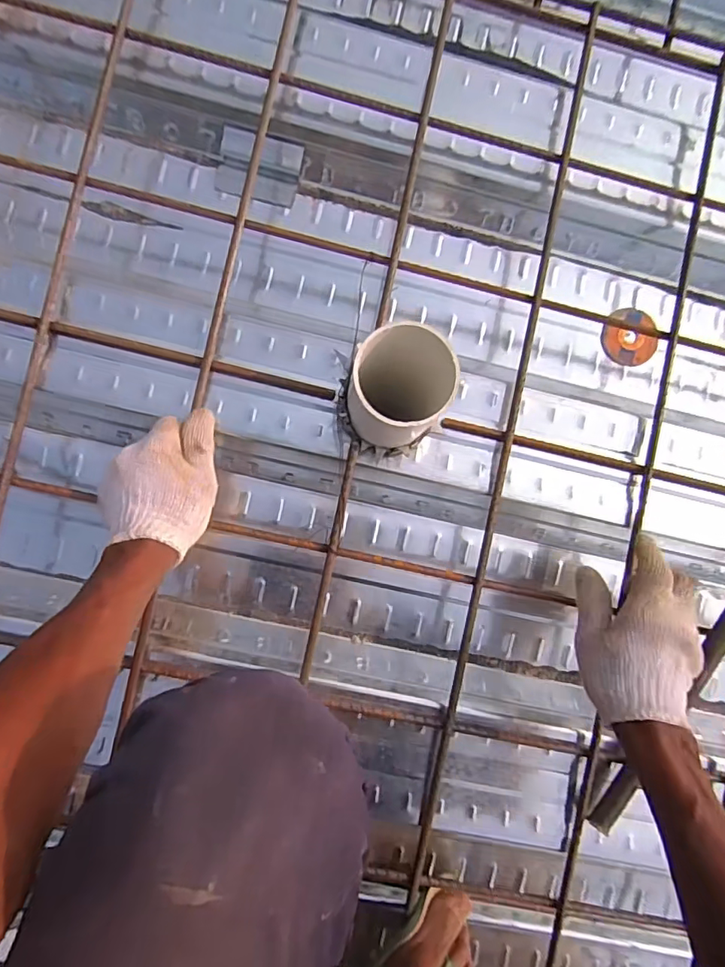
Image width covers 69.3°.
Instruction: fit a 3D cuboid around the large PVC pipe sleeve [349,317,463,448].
[{"bbox_3d":[0.031,-0.084,0.474,0.088,0.102,0.099,14,87,-4],"label":"large PVC pipe sleeve"}]

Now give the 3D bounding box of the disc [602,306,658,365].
[{"bbox_3d":[0.306,-0.168,0.602,0.059,0.004,0.063,0,95,4],"label":"disc"}]

